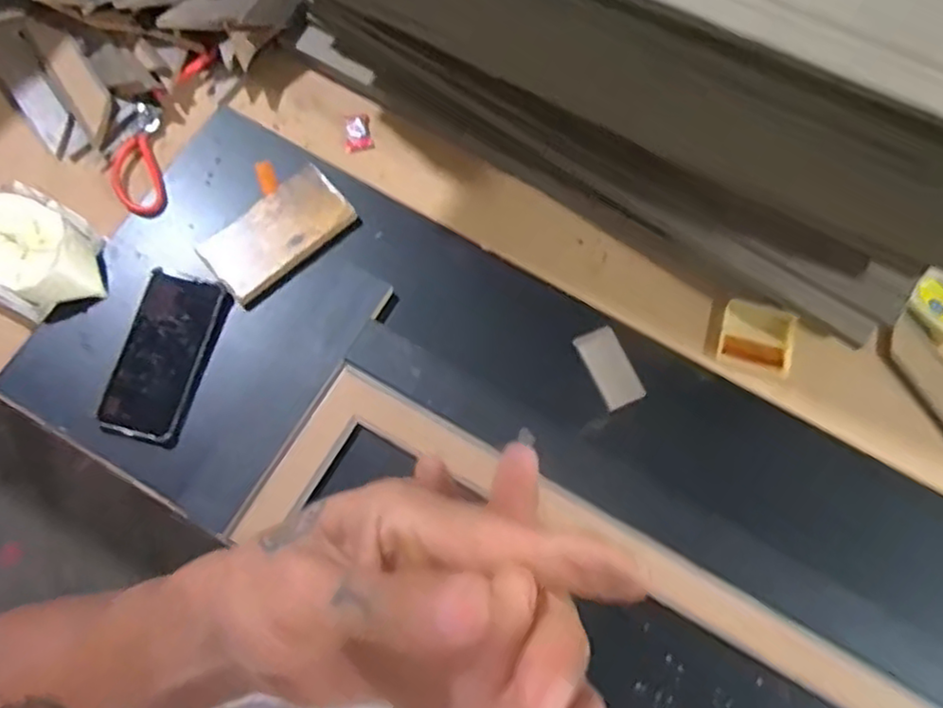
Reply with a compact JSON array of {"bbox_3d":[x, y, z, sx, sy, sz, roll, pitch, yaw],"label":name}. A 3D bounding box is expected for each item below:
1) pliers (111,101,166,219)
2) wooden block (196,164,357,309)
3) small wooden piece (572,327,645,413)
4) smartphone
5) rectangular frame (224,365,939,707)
[{"bbox_3d":[-0.362,-0.208,0.739,0.054,0.016,0.131,-9,75,-2],"label":"pliers"},{"bbox_3d":[-0.200,-0.127,0.708,0.152,0.015,0.077,-43,79,-10],"label":"wooden block"},{"bbox_3d":[0.139,0.014,0.686,0.043,0.012,0.079,-25,76,-6],"label":"small wooden piece"},{"bbox_3d":[-0.300,0.000,0.662,0.073,0.009,0.160,15,75,4],"label":"smartphone"},{"bbox_3d":[0.119,0.254,0.612,0.677,0.014,0.194,29,77,8],"label":"rectangular frame"}]

